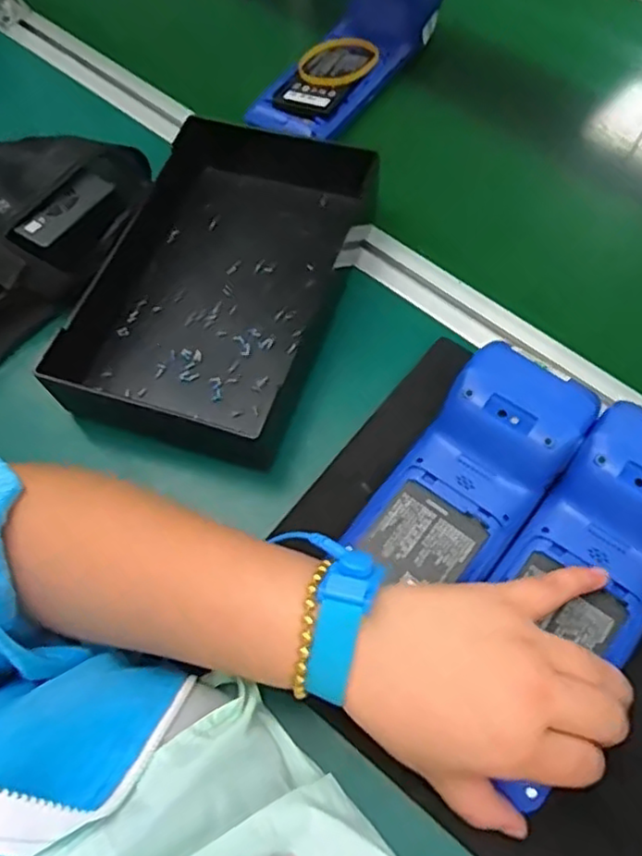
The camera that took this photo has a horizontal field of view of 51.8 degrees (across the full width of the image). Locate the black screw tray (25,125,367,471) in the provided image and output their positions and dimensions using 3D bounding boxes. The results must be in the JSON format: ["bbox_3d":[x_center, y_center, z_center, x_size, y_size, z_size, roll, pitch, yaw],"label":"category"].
[{"bbox_3d":[-0.072,-0.116,0.490,0.166,0.050,0.272,16,66,11],"label":"black screw tray"}]

